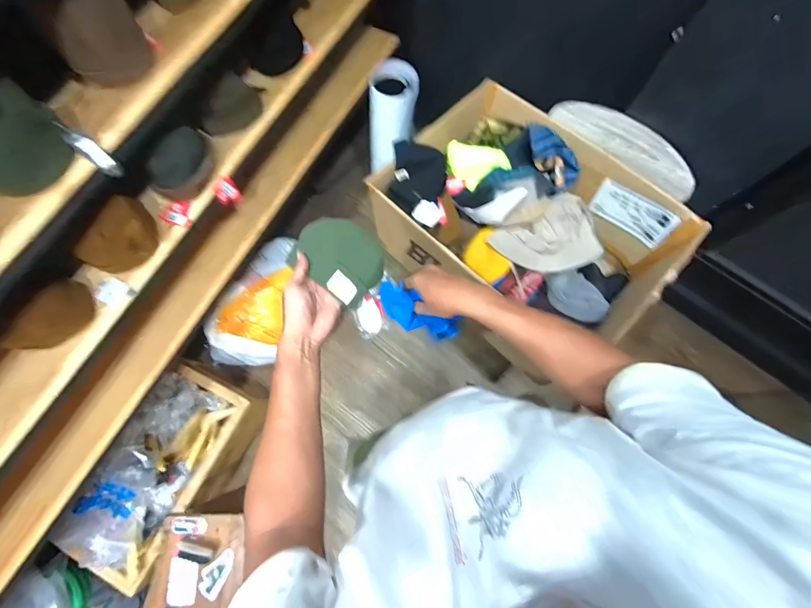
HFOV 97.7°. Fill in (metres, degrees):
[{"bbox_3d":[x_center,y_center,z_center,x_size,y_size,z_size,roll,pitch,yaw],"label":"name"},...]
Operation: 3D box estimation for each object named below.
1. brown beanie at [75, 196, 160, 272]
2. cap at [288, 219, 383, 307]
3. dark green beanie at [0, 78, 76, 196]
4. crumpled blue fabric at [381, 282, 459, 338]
[{"bbox_3d":[-0.581,-0.137,0.717,0.084,0.121,0.155,30,76,9],"label":"brown beanie"},{"bbox_3d":[-0.095,-0.075,0.556,0.138,0.021,0.116,42,67,-25],"label":"cap"},{"bbox_3d":[-0.575,-0.230,0.517,0.052,0.116,0.150,31,76,9],"label":"dark green beanie"},{"bbox_3d":[0.019,0.020,0.605,0.149,0.054,0.051,33,75,-9],"label":"crumpled blue fabric"}]

